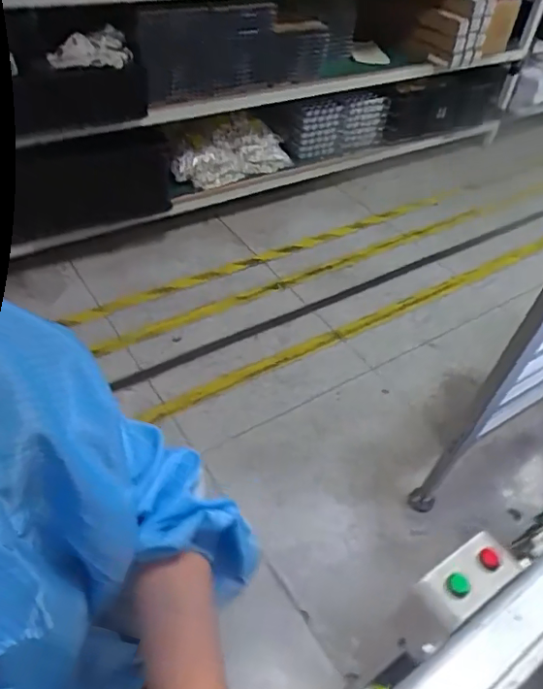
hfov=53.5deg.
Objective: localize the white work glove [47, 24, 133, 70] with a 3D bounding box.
[{"bbox_3d":[-0.499,-0.809,1.469,0.212,0.069,0.117,-12,43,-17],"label":"white work glove"}]

